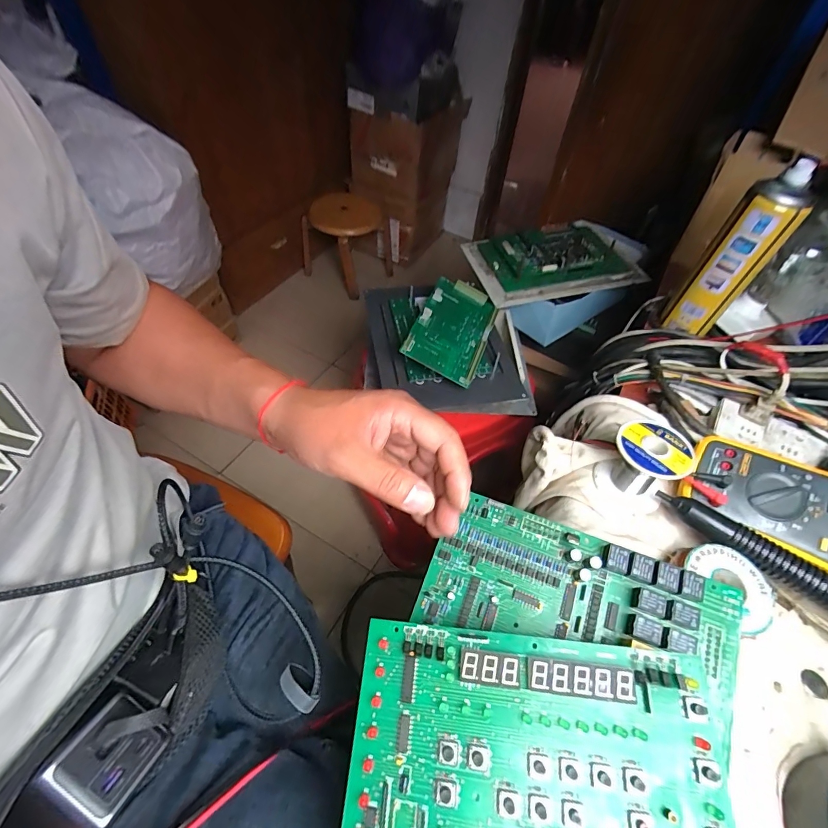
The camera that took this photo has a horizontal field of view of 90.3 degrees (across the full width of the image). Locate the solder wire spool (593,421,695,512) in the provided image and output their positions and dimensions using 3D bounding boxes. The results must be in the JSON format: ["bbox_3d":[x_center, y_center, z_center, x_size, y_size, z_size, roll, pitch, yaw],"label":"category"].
[{"bbox_3d":[0.216,0.050,0.394,0.059,0.069,0.065,-35,62,-26],"label":"solder wire spool"}]

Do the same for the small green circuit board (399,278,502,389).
[{"bbox_3d":[0.066,-0.141,0.676,0.119,0.015,0.203,29,61,-4],"label":"small green circuit board"}]

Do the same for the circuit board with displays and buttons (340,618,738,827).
[{"bbox_3d":[0.067,0.219,0.239,0.213,0.009,0.155,2,61,9],"label":"circuit board with displays and buttons"}]

